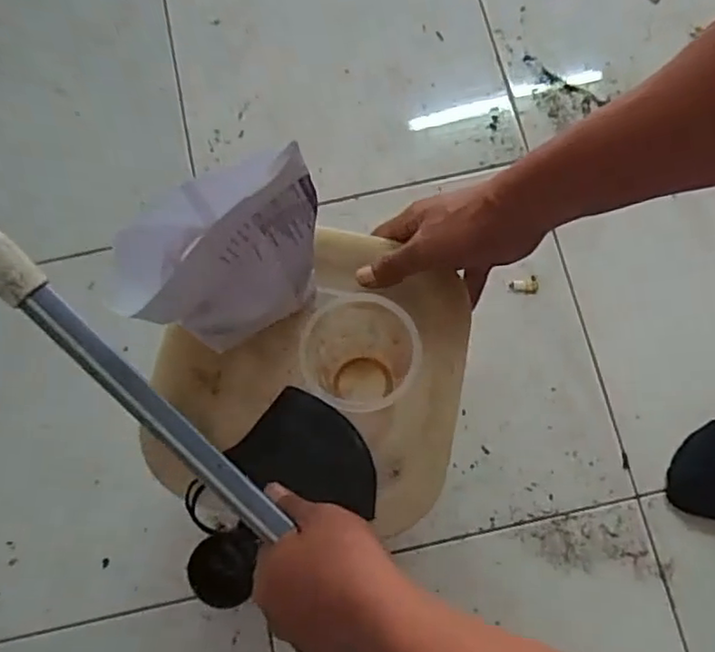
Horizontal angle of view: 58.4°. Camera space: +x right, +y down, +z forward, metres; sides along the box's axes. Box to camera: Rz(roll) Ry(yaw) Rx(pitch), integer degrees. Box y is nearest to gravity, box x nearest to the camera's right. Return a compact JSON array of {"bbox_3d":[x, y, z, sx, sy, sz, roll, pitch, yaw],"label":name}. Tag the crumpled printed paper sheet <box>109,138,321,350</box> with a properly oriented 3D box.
[{"bbox_3d":[-0.079,-0.038,0.394,0.119,0.148,0.053,-17,76,-3],"label":"crumpled printed paper sheet"}]

